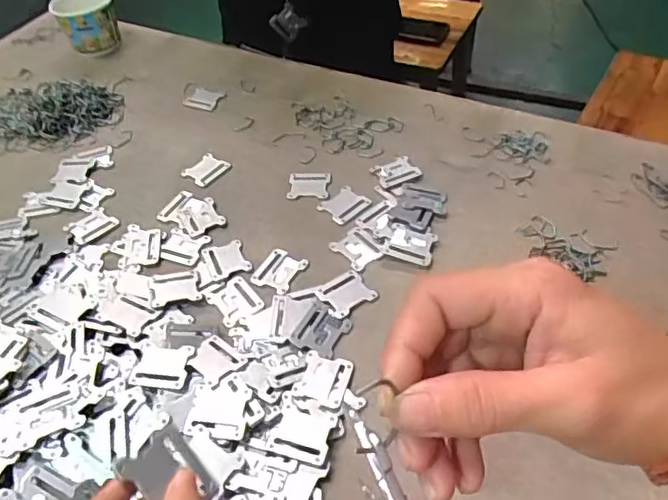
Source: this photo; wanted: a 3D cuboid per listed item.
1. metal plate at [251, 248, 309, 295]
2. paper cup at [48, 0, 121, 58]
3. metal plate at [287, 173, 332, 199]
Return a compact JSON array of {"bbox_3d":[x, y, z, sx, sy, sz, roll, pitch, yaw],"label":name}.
[{"bbox_3d":[-0.057,0.020,0.597,0.044,0.004,0.050,20,53,21],"label":"metal plate"},{"bbox_3d":[-0.387,-0.360,0.910,0.087,0.091,0.085,-2,48,3],"label":"paper cup"},{"bbox_3d":[-0.029,-0.078,0.678,0.049,0.004,0.039,4,49,8],"label":"metal plate"}]

